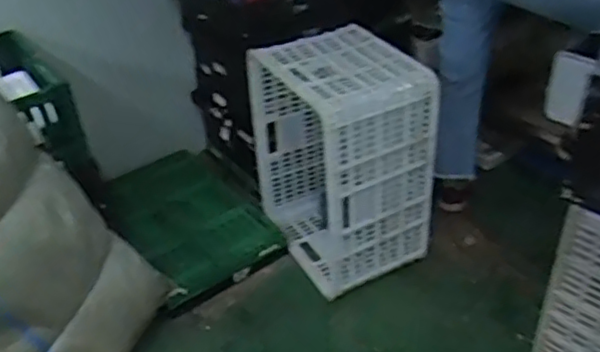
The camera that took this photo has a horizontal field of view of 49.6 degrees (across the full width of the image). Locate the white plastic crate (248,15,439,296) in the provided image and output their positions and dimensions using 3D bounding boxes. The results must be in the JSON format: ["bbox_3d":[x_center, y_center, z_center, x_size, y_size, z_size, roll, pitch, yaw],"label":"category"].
[{"bbox_3d":[0.105,-0.072,1.842,0.338,0.639,0.450,-25,43,-23],"label":"white plastic crate"}]

